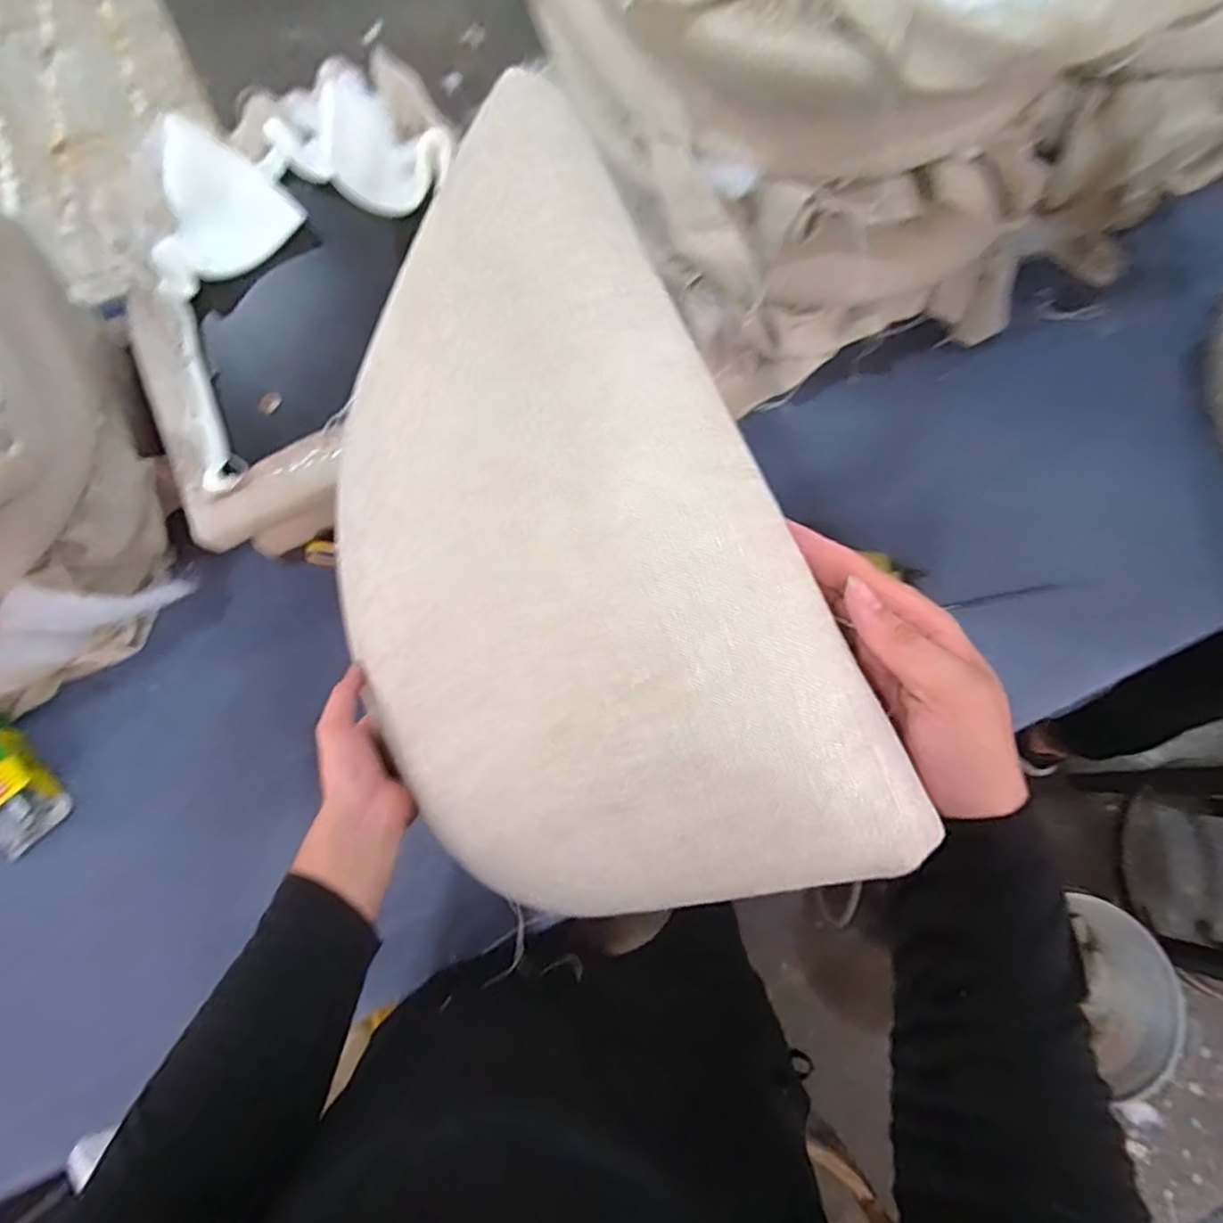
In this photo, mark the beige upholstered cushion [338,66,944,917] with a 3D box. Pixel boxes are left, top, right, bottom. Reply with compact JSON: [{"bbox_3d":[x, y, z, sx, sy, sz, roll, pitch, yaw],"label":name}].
[{"bbox_3d":[-0.069,-0.017,0.428,0.054,0.381,0.416,-12,76,-43],"label":"beige upholstered cushion"}]

